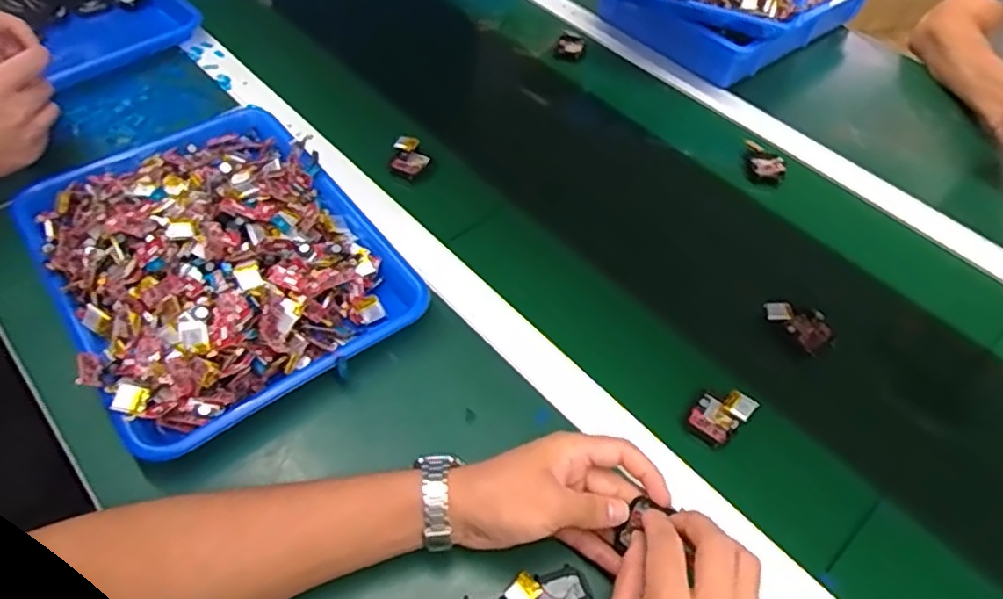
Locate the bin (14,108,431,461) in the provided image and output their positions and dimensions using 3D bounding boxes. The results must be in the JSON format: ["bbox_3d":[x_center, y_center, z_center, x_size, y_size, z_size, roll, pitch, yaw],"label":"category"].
[{"bbox_3d":[-0.252,-0.055,0.565,0.255,0.067,0.336,-31,60,-25],"label":"bin"}]

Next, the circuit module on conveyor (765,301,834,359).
[{"bbox_3d":[0.269,0.023,0.585,0.033,0.015,0.063,-35,63,-27],"label":"circuit module on conveyor"}]

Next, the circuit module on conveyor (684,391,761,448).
[{"bbox_3d":[0.175,0.091,0.523,0.055,0.014,0.036,-30,60,-25],"label":"circuit module on conveyor"}]

